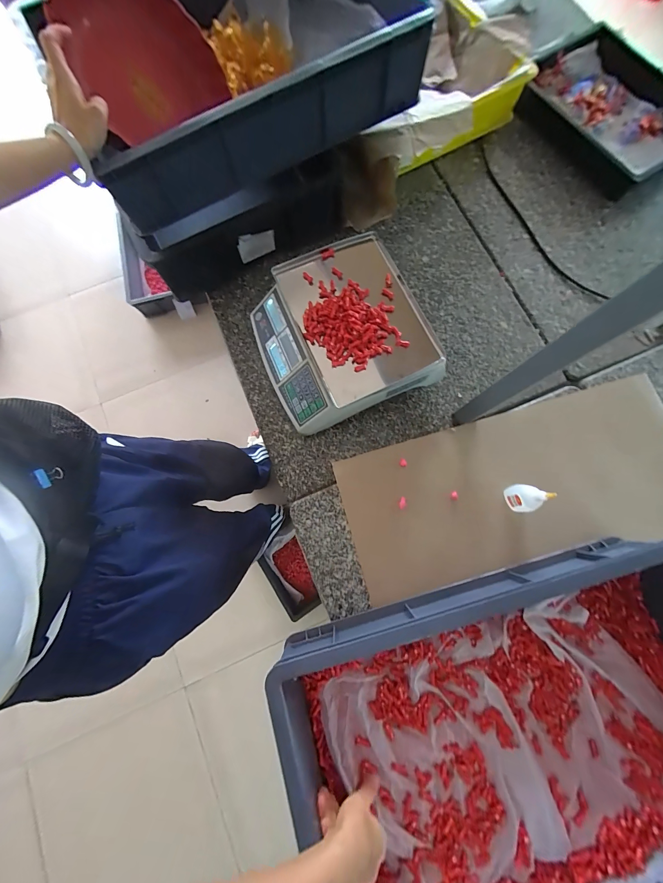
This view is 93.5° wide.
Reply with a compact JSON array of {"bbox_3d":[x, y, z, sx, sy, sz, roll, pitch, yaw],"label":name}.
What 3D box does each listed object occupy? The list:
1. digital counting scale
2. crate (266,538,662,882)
[{"bbox_3d":[0.007,-0.189,0.574,0.268,0.132,0.280,-23,79,-3],"label":"digital counting scale"},{"bbox_3d":[0.283,0.429,0.418,0.635,0.119,0.444,-15,78,-3],"label":"crate"}]

